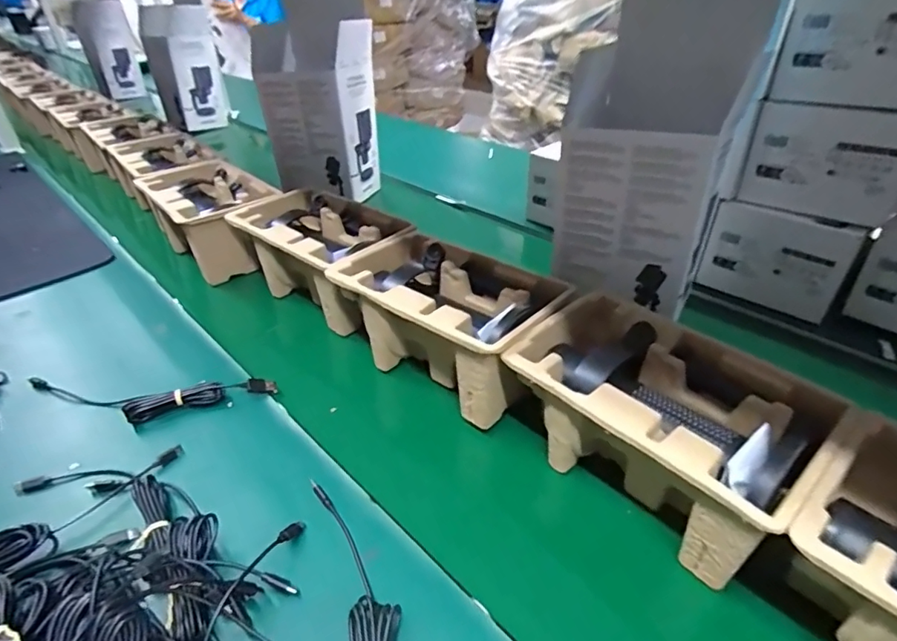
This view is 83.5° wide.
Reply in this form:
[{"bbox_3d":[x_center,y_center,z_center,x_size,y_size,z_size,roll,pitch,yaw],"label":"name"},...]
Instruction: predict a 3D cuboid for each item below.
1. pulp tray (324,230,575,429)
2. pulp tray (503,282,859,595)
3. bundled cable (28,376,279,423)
[{"bbox_3d":[-0.006,0.001,0.538,0.230,0.108,0.138,25,38,31],"label":"pulp tray"},{"bbox_3d":[0.165,0.087,0.413,0.139,0.109,0.222,-23,40,-35],"label":"pulp tray"},{"bbox_3d":[-0.317,0.077,0.513,0.264,0.025,0.056,3,32,1],"label":"bundled cable"}]

